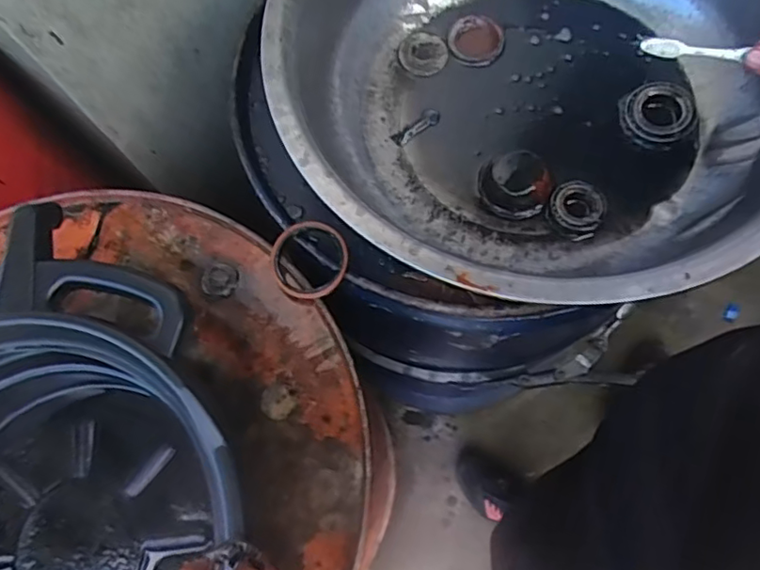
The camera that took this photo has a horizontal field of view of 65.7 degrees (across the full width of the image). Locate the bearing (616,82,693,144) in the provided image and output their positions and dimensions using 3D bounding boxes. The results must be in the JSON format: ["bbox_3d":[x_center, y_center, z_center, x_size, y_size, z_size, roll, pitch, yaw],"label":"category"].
[{"bbox_3d":[0.286,-0.180,0.613,0.071,0.016,0.066,31,88,19],"label":"bearing"}]

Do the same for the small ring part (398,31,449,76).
[{"bbox_3d":[0.049,-0.265,0.671,0.053,0.007,0.058,-1,72,4],"label":"small ring part"}]

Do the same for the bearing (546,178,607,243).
[{"bbox_3d":[0.197,-0.079,0.587,0.052,0.014,0.056,24,75,12],"label":"bearing"}]

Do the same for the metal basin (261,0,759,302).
[{"bbox_3d":[0.148,-0.194,0.565,0.478,0.185,0.463,-1,72,4],"label":"metal basin"}]

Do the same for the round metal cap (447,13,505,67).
[{"bbox_3d":[0.109,-0.278,0.668,0.061,0.011,0.066,1,72,5],"label":"round metal cap"}]

